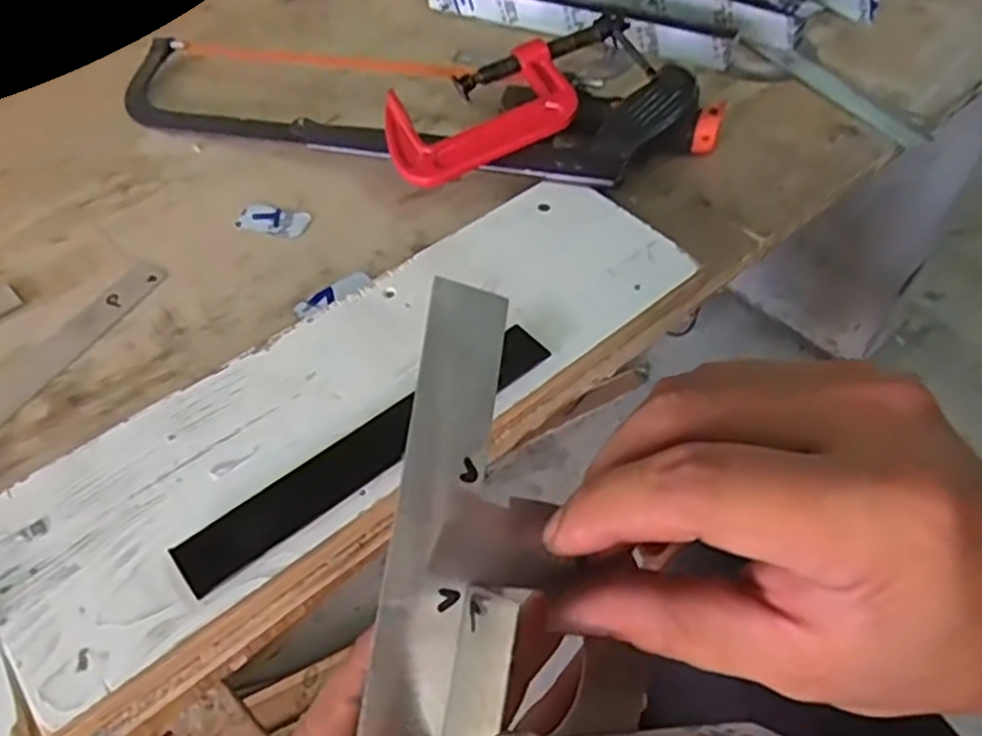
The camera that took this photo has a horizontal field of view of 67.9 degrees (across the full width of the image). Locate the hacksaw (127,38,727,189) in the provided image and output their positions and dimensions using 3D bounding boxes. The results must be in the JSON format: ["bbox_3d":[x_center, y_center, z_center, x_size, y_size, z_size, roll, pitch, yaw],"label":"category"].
[{"bbox_3d":[-0.071,-0.199,0.526,0.453,0.041,0.129,16,53,15],"label":"hacksaw"}]

